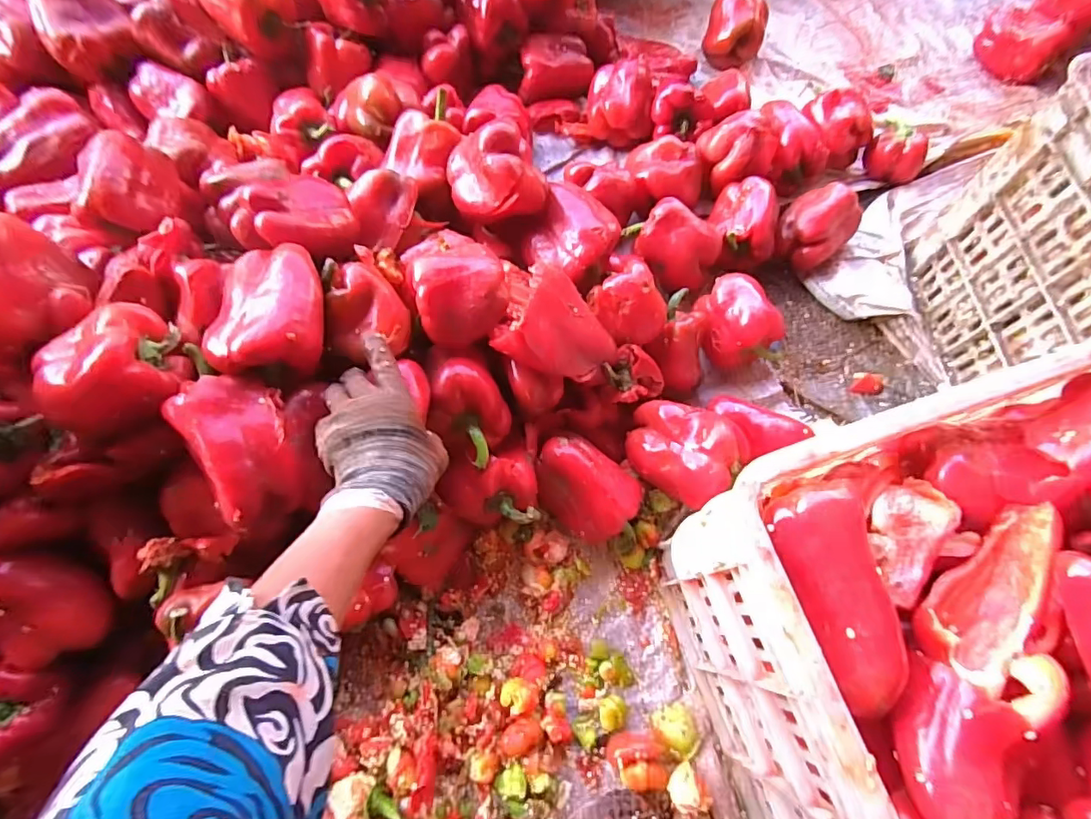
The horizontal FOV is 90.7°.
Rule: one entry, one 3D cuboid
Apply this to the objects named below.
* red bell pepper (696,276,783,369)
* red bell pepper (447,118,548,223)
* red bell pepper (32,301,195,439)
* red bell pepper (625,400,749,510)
[{"bbox_3d":[0.223,-0.101,0.643,0.081,0.084,0.102,-23,72,-10],"label":"red bell pepper"},{"bbox_3d":[-0.051,-0.252,0.575,0.099,0.073,0.093,-15,70,-7],"label":"red bell pepper"},{"bbox_3d":[-0.346,-0.030,0.428,0.092,0.067,0.090,-23,72,-10],"label":"red bell pepper"},{"bbox_3d":[0.138,0.039,0.558,0.113,0.072,0.086,39,73,12],"label":"red bell pepper"}]

